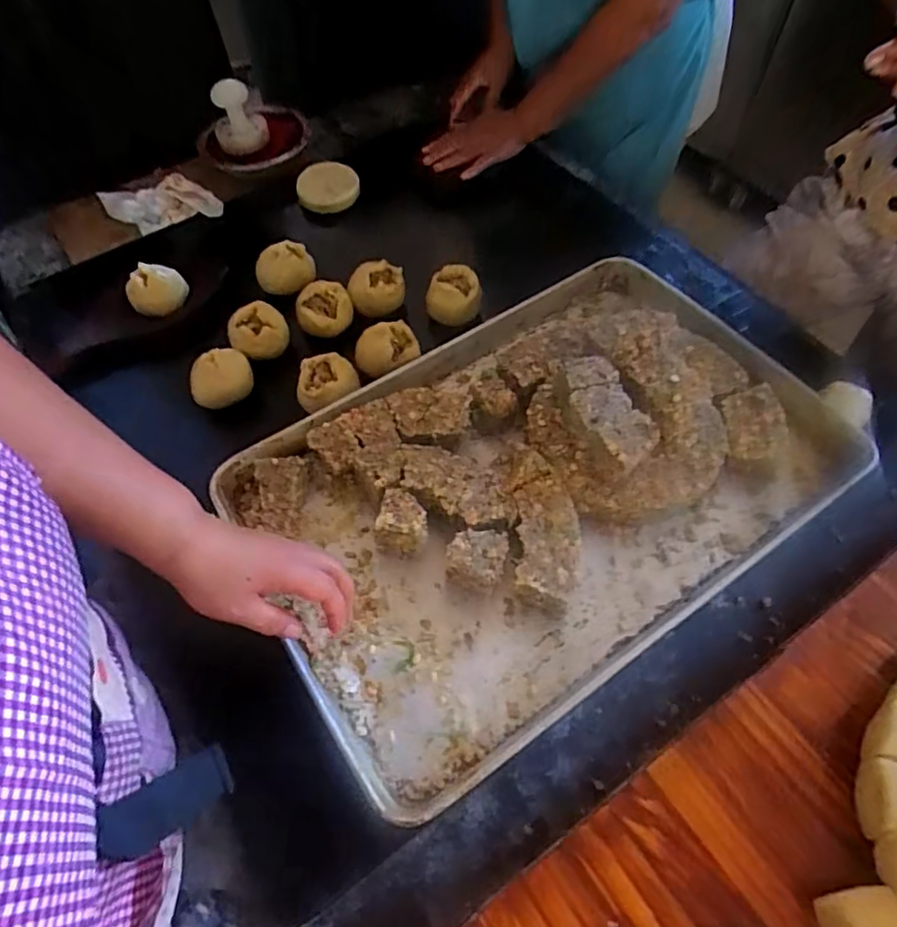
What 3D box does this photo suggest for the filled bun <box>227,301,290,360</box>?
[{"bbox_3d":[-0.248,-0.171,0.752,0.074,0.045,0.067,-24,62,-12],"label":"filled bun"}]

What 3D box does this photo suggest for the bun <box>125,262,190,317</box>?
[{"bbox_3d":[-0.397,-0.236,0.786,0.076,0.056,0.060,-33,64,-16],"label":"bun"}]

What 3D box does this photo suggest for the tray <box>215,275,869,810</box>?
[{"bbox_3d":[0.103,-0.003,0.606,0.606,0.109,0.401,-31,63,-15],"label":"tray"}]

